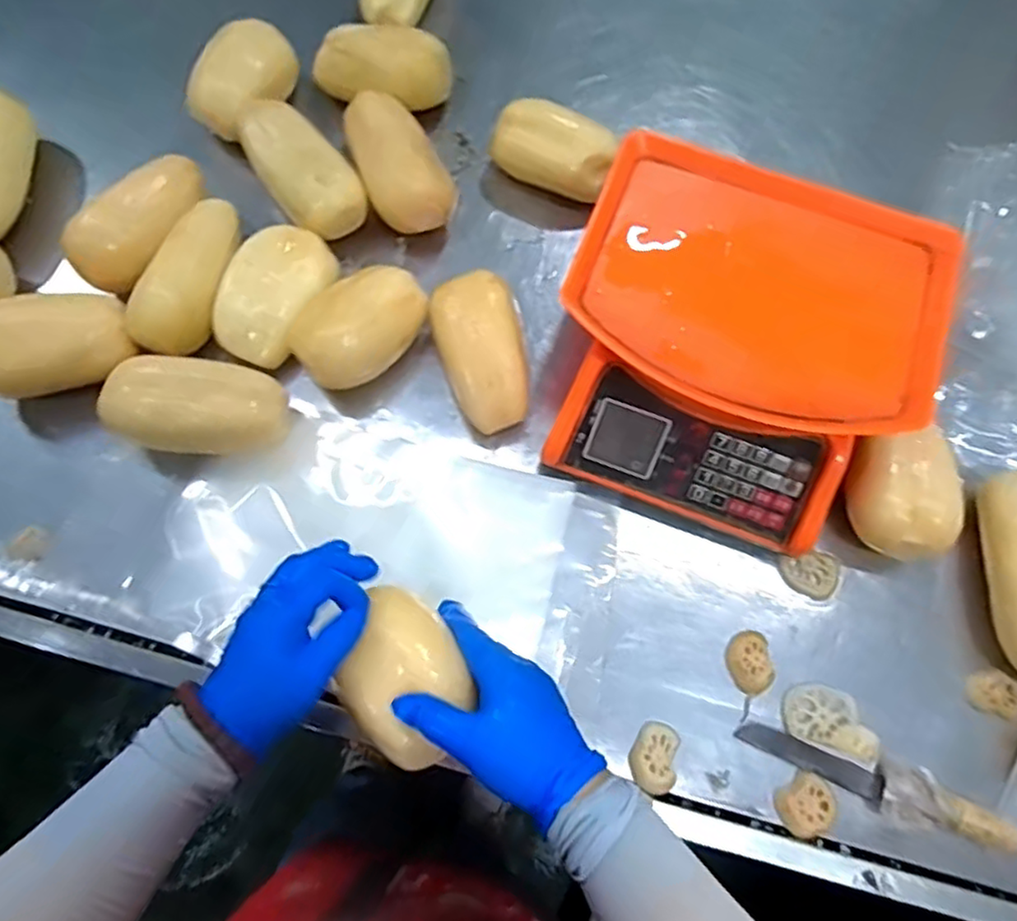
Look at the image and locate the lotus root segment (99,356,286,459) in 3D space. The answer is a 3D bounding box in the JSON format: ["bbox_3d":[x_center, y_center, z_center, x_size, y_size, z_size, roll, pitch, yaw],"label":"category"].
[{"bbox_3d":[-0.266,-0.045,0.565,0.146,0.071,0.079,7,72,0],"label":"lotus root segment"}]

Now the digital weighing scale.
[{"bbox_3d":[0.186,-0.096,0.559,0.283,0.126,0.282,20,72,4],"label":"digital weighing scale"}]

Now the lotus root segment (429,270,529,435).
[{"bbox_3d":[-0.025,-0.097,0.583,0.076,0.076,0.145,-12,73,-6],"label":"lotus root segment"}]

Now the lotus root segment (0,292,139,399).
[{"bbox_3d":[-0.404,-0.101,0.581,0.133,0.069,0.083,-14,70,-6],"label":"lotus root segment"}]

